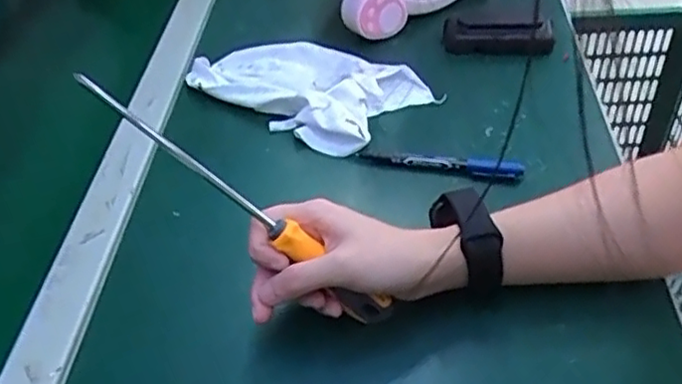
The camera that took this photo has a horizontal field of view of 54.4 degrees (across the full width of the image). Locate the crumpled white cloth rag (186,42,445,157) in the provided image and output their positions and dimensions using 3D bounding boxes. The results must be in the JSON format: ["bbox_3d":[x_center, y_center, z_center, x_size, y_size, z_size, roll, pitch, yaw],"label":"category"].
[{"bbox_3d":[-0.033,-0.100,0.645,0.222,0.039,0.128,21,50,25],"label":"crumpled white cloth rag"}]

